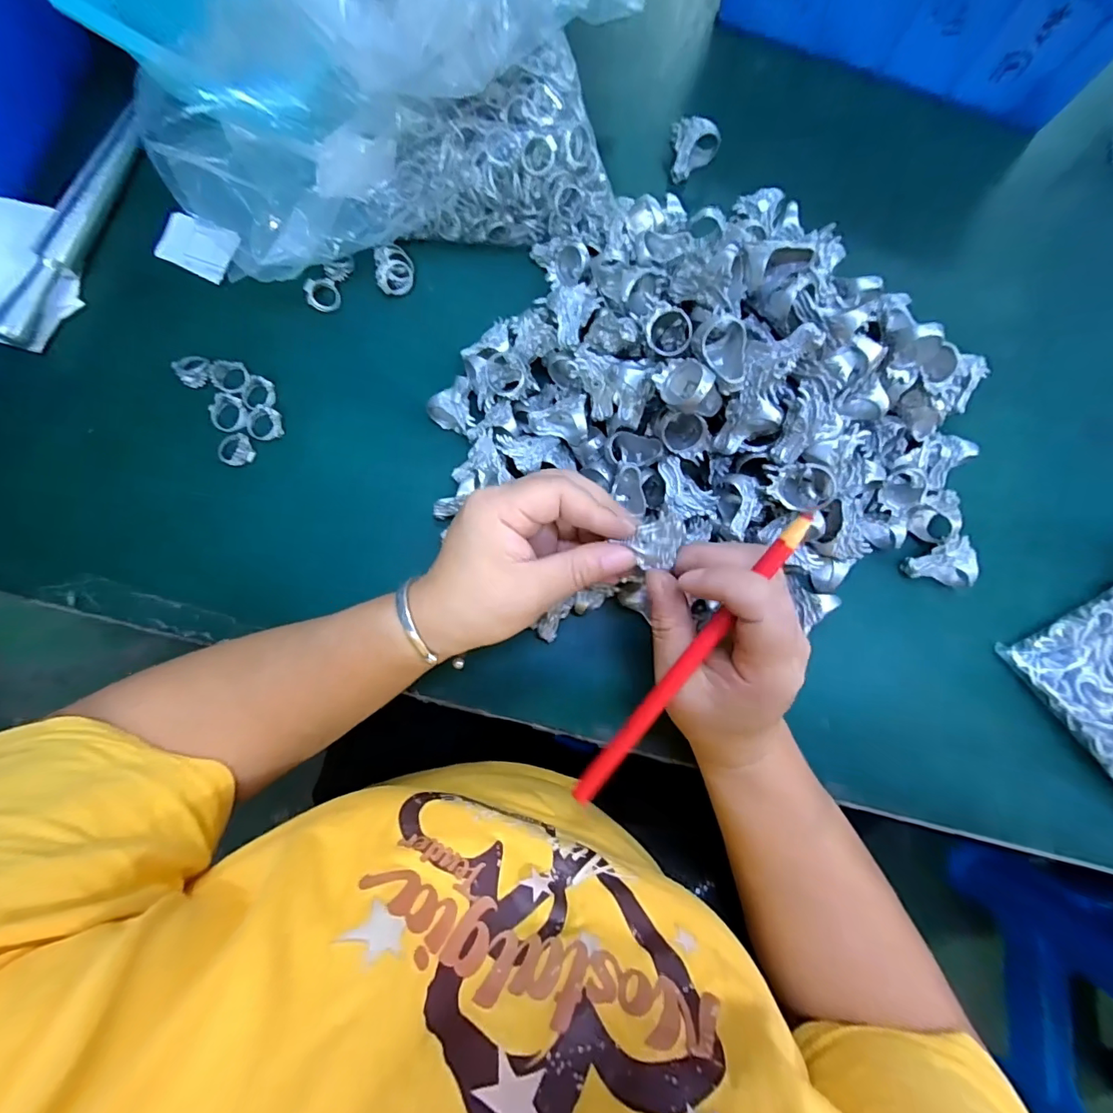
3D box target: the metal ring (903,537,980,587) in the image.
[{"bbox_3d":[0.246,0.005,0.307,0.033,0.023,0.029,-4,81,-2],"label":"metal ring"}]

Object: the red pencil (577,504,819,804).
[{"bbox_3d":[0.058,0.051,0.220,0.010,0.007,0.168,36,103,4],"label":"red pencil"}]

